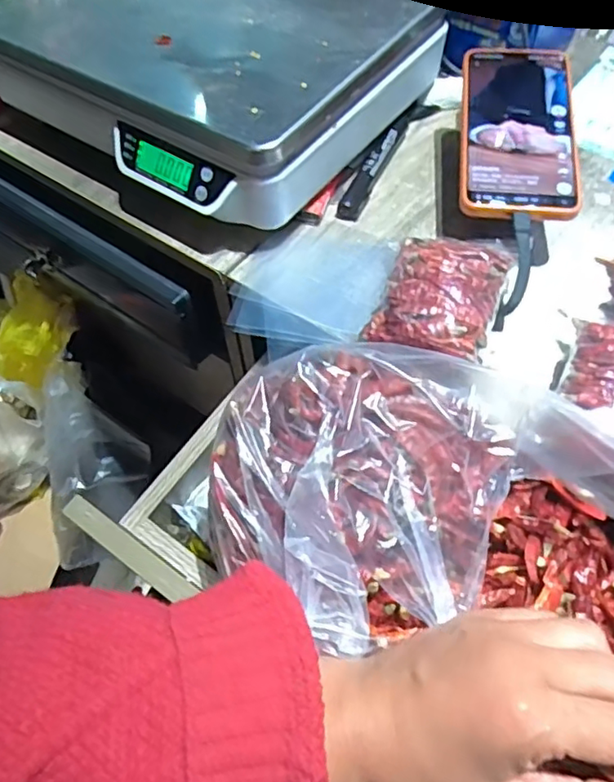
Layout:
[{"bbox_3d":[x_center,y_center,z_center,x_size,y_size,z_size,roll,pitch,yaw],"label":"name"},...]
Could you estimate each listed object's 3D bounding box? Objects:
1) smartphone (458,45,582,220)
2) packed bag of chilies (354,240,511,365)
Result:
[{"bbox_3d":[0.157,-0.197,0.437,0.081,0.008,0.164,6,66,6],"label":"smartphone"},{"bbox_3d":[0.088,-0.058,0.393,0.072,0.048,0.098,20,60,15],"label":"packed bag of chilies"}]

